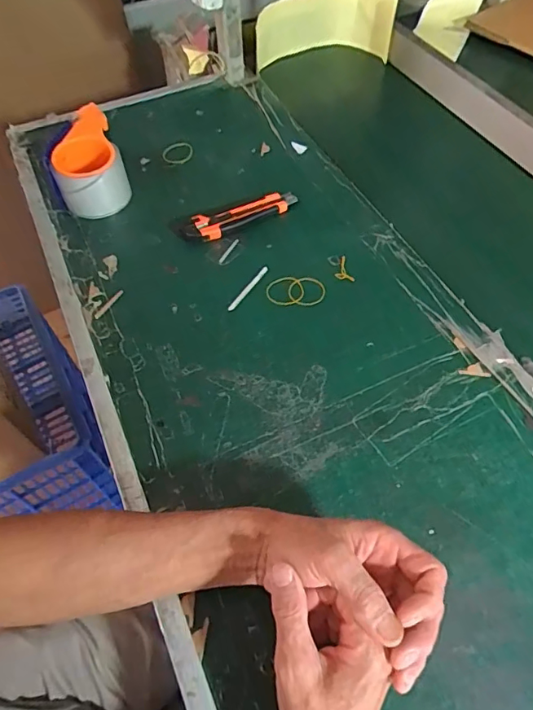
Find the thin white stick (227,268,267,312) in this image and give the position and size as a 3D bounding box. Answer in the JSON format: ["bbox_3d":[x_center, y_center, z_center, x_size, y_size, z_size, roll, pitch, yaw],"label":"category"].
[{"bbox_3d":[-0.021,-0.080,0.573,0.006,0.004,0.078,28,62,19],"label":"thin white stick"}]

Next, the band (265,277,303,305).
[{"bbox_3d":[0.022,-0.076,0.568,0.042,0.004,0.042,-1,57,1],"label":"band"}]

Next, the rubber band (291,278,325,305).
[{"bbox_3d":[0.048,-0.076,0.567,0.041,0.004,0.040,-1,57,1],"label":"rubber band"}]

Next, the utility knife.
[{"bbox_3d":[-0.031,-0.178,0.625,0.154,0.017,0.035,-20,59,-11],"label":"utility knife"}]

